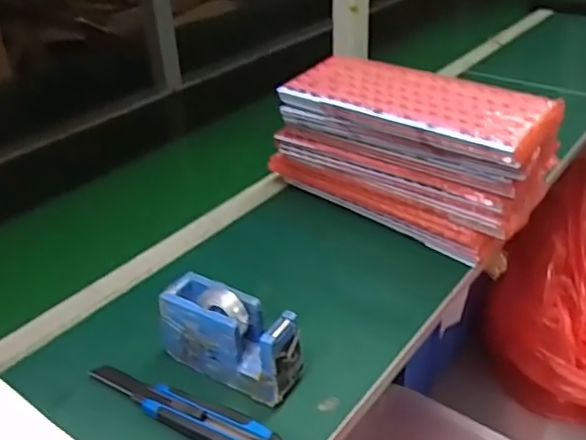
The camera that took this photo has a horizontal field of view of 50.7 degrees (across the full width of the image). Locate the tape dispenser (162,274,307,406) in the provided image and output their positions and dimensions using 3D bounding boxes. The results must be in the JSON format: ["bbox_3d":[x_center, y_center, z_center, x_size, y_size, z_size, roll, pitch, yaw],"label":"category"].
[{"bbox_3d":[-0.059,0.115,0.584,0.130,0.086,0.061,22,39,32],"label":"tape dispenser"}]

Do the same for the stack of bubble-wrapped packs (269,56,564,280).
[{"bbox_3d":[0.141,-0.081,0.795,0.331,0.179,0.132,22,39,32],"label":"stack of bubble-wrapped packs"}]

